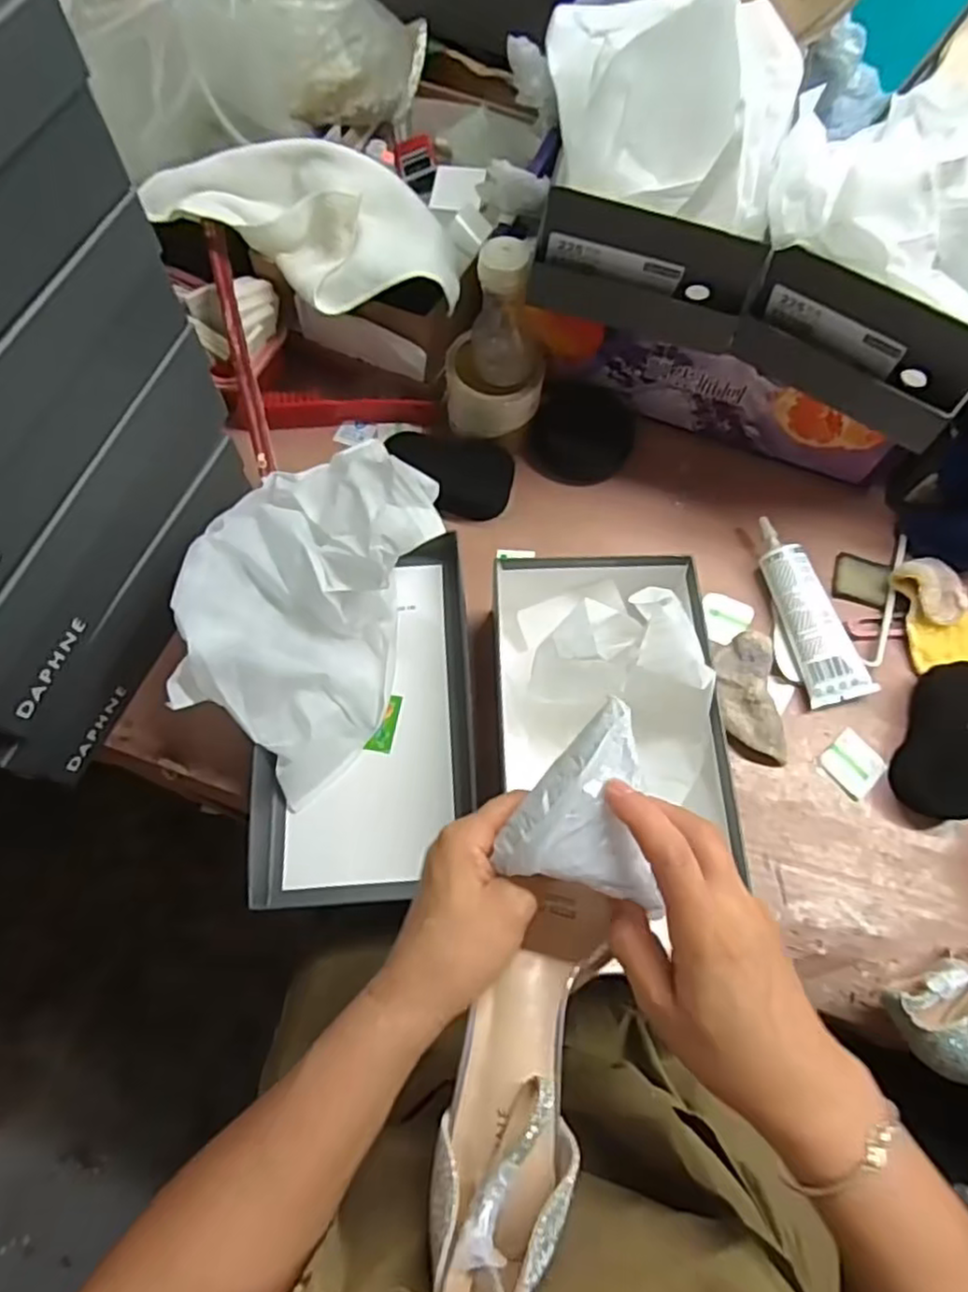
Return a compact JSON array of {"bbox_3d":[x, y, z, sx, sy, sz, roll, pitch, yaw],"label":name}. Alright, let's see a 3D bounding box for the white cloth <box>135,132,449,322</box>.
[{"bbox_3d":[-0.152,-0.368,0.597,0.285,0.051,0.128,28,71,10],"label":"white cloth"}]

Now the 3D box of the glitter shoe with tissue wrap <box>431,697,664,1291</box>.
[{"bbox_3d":[0.030,0.151,0.327,0.065,0.078,0.247,15,79,5],"label":"glitter shoe with tissue wrap"}]

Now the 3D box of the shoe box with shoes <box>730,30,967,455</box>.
[{"bbox_3d":[0.354,-0.346,0.494,0.184,0.181,0.328,38,73,13],"label":"shoe box with shoes"}]

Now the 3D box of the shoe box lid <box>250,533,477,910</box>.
[{"bbox_3d":[-0.096,0.058,0.568,0.170,0.045,0.285,-3,68,-2],"label":"shoe box lid"}]

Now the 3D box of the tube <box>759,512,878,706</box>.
[{"bbox_3d":[0.285,-0.035,0.607,0.050,0.032,0.171,-12,69,-6],"label":"tube"}]

